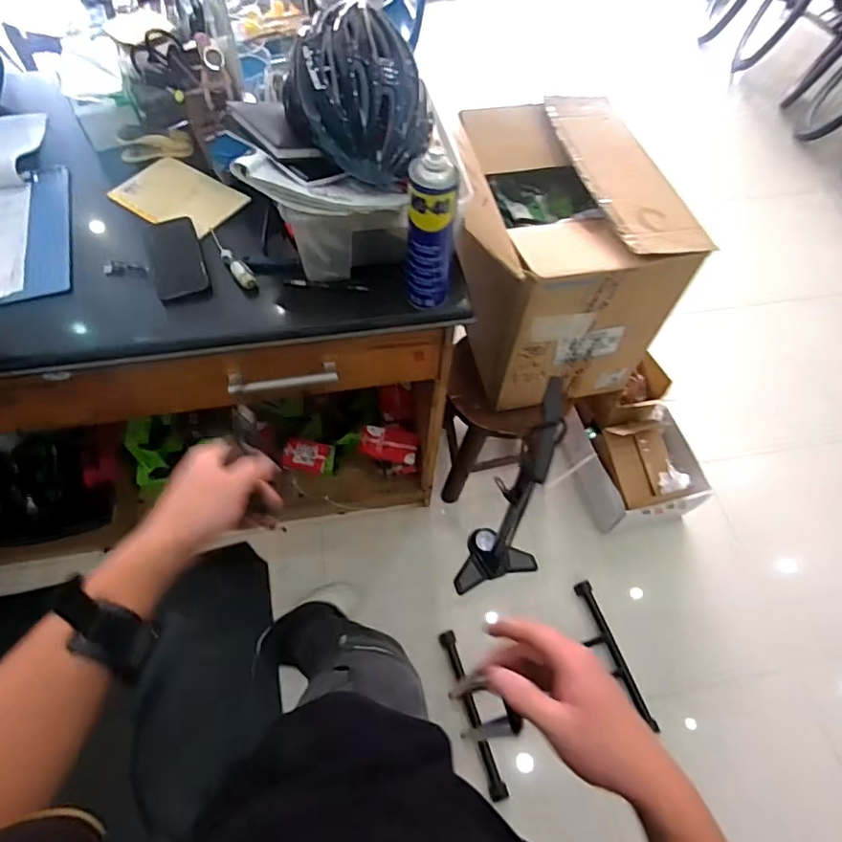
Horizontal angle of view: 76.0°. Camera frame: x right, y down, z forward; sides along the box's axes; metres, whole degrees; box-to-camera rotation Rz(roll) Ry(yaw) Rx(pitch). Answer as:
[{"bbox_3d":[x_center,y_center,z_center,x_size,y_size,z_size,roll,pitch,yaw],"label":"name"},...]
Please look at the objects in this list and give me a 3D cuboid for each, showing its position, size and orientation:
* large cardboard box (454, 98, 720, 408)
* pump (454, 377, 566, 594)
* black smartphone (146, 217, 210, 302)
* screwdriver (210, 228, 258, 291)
[{"bbox_3d":[0.265,-0.386,1.230,0.417,0.436,0.531,-12,61,-9],"label":"large cardboard box"},{"bbox_3d":[0.214,0.218,1.198,0.171,0.713,0.229,36,64,17],"label":"pump"},{"bbox_3d":[-0.395,-0.268,0.867,0.080,0.009,0.159,-18,62,-13],"label":"black smartphone"},{"bbox_3d":[-0.310,-0.263,0.863,0.026,0.023,0.154,-34,66,-20],"label":"screwdriver"}]

